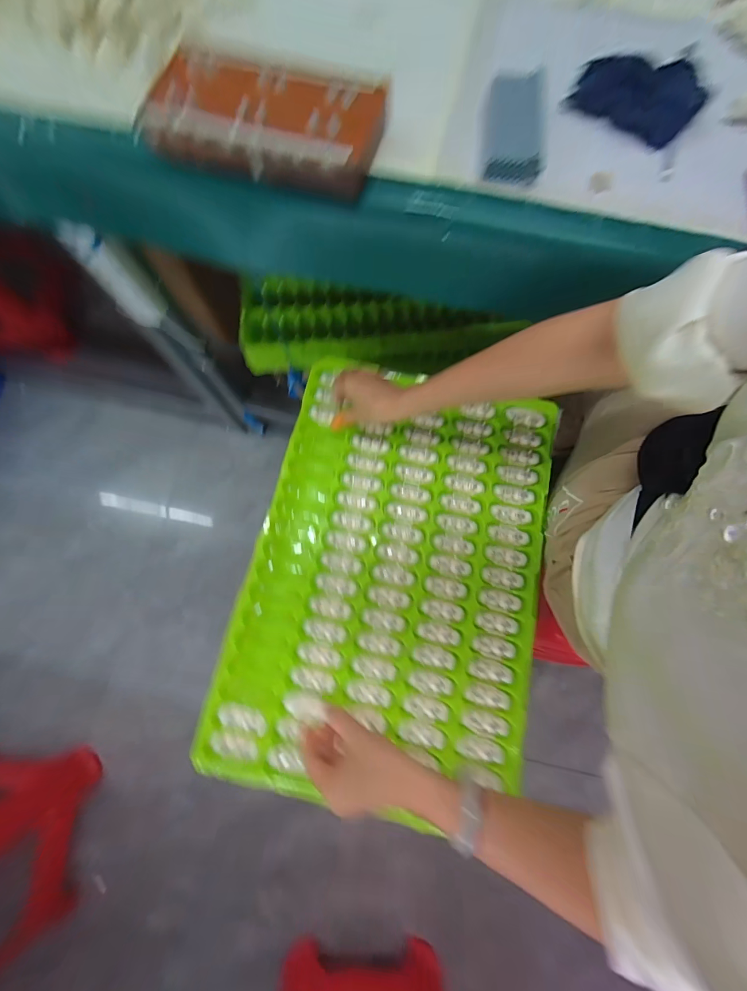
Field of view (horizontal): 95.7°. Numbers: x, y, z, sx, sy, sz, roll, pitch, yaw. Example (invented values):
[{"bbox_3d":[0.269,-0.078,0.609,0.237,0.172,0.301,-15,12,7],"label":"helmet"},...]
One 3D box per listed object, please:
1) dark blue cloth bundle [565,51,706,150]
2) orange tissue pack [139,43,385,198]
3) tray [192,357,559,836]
[{"bbox_3d":[0.275,-0.420,0.349,0.119,0.018,0.102,30,78,7],"label":"dark blue cloth bundle"},{"bbox_3d":[-0.102,-0.356,0.323,0.214,0.035,0.123,13,76,4],"label":"orange tissue pack"},{"bbox_3d":[0.032,0.098,0.479,0.394,0.024,0.573,13,76,3],"label":"tray"}]

